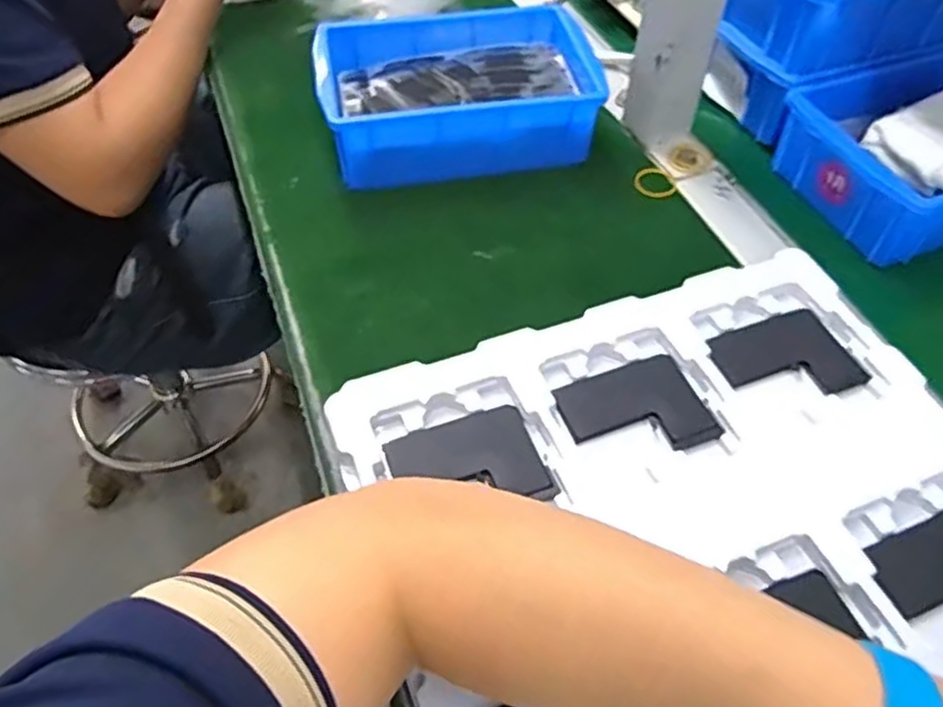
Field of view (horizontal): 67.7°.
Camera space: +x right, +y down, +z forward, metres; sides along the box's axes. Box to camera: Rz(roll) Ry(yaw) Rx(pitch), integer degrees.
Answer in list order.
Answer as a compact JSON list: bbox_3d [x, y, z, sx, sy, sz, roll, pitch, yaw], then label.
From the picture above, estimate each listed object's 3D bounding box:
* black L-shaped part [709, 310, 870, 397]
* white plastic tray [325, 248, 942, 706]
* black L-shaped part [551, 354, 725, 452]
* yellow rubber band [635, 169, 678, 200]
[{"bbox_3d":[0.185,0.004,0.415,0.078,0.006,0.060,-17,54,-12],"label":"black L-shaped part"},{"bbox_3d":[0.115,0.080,0.345,0.320,0.021,0.280,-18,55,-13],"label":"white plastic tray"},{"bbox_3d":[0.091,0.033,0.392,0.079,0.005,0.061,-18,54,-13],"label":"black L-shaped part"},{"bbox_3d":[0.140,-0.130,0.536,0.033,0.004,0.032,-34,59,-23],"label":"yellow rubber band"}]

